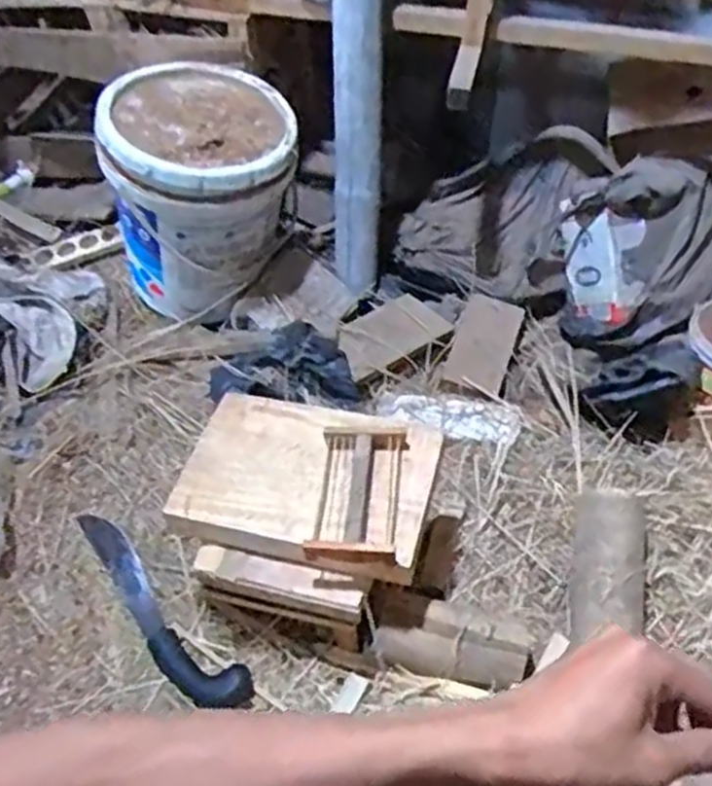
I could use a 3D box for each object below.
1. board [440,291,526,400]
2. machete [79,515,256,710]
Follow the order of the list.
[{"bbox_3d":[0.224,-0.086,1.311,0.103,0.017,0.206,23,57,5],"label":"board"},{"bbox_3d":[-0.268,0.274,0.982,0.335,0.035,0.069,34,53,29],"label":"machete"}]

